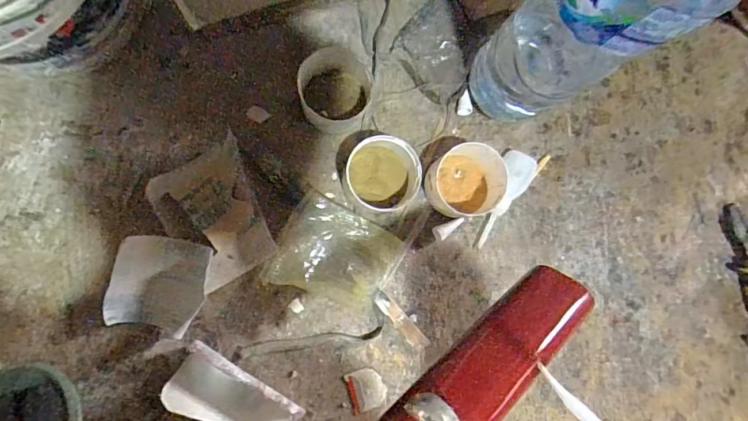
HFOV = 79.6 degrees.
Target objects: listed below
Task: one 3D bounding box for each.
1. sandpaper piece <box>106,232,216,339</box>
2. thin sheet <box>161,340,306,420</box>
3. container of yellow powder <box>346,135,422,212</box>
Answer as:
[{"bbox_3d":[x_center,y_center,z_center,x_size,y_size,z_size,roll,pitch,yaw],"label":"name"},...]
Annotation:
[{"bbox_3d":[-0.188,0.066,0.397,0.075,0.030,0.084,15,88,-7],"label":"sandpaper piece"},{"bbox_3d":[-0.121,0.162,0.392,0.110,0.033,0.053,31,82,-4],"label":"thin sheet"},{"bbox_3d":[0.009,-0.032,0.415,0.069,0.048,0.065,27,83,-5],"label":"container of yellow powder"}]

